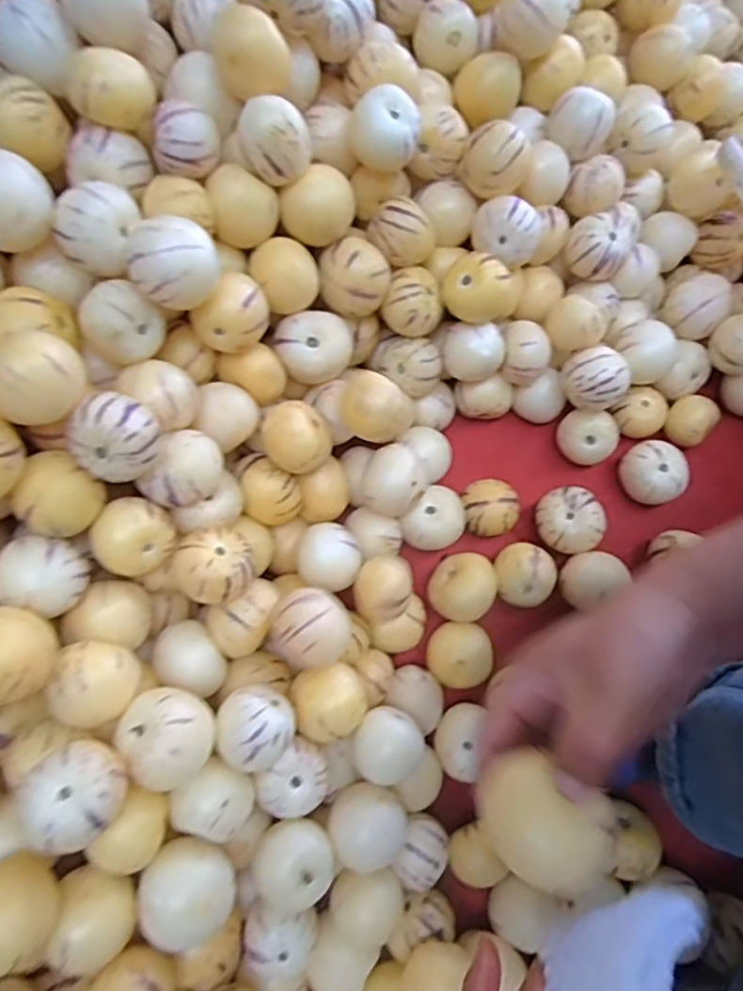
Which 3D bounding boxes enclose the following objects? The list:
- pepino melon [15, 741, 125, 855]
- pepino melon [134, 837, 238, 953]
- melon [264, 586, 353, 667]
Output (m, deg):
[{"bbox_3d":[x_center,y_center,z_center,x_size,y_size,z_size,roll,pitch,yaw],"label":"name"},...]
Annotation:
[{"bbox_3d":[-0.155,0.158,0.323,0.044,0.049,0.047,1,73,-2],"label":"pepino melon"},{"bbox_3d":[-0.108,0.235,0.360,0.053,0.055,0.050,1,73,-2],"label":"pepino melon"},{"bbox_3d":[-0.041,0.090,0.407,0.053,0.056,0.050,1,73,-2],"label":"melon"}]

